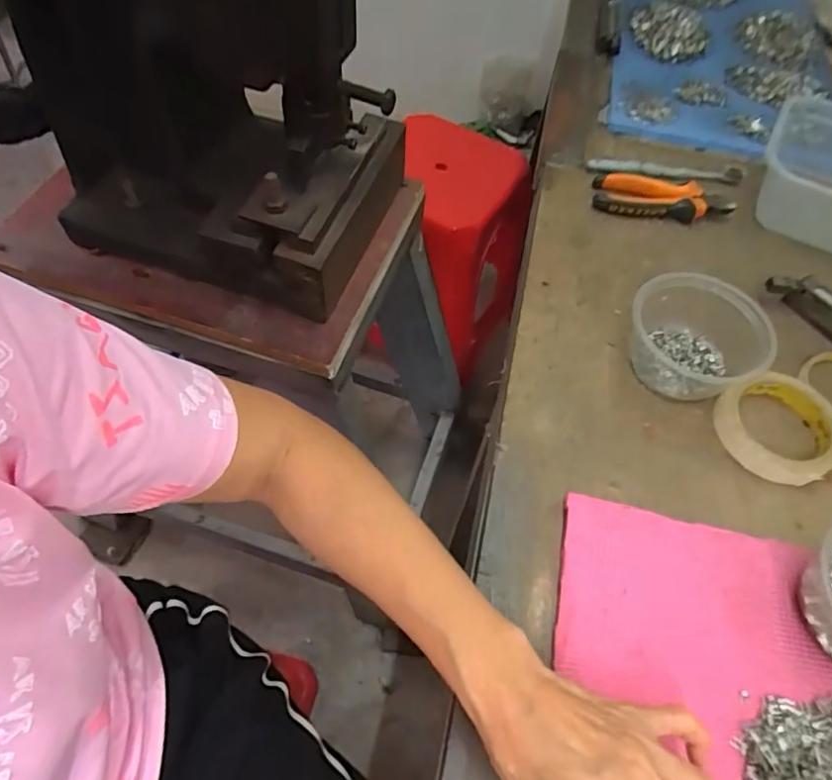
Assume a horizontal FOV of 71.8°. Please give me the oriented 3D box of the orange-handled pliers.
[{"bbox_3d":[0.270,-0.212,0.627,0.146,0.028,0.054,9,57,4],"label":"orange-handled pliers"}]

